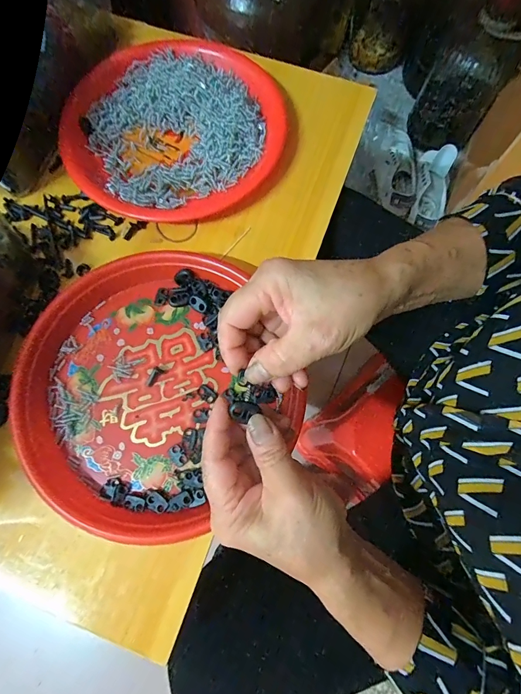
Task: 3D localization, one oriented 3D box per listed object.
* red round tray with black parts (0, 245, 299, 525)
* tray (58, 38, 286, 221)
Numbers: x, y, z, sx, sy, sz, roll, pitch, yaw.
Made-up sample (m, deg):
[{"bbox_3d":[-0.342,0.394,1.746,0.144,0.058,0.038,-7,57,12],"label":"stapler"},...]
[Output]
[{"bbox_3d":[-0.095,0.027,0.310,0.219,0.030,0.228,0,74,1],"label":"red round tray with black parts"},{"bbox_3d":[-0.092,-0.234,0.381,0.223,0.023,0.207,0,74,1],"label":"tray"}]

